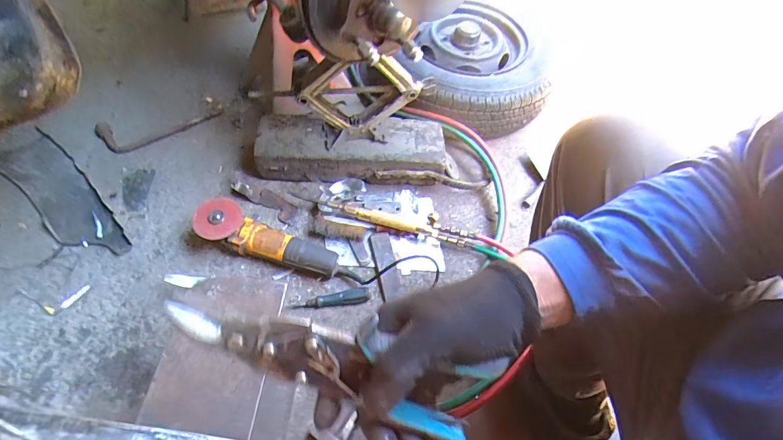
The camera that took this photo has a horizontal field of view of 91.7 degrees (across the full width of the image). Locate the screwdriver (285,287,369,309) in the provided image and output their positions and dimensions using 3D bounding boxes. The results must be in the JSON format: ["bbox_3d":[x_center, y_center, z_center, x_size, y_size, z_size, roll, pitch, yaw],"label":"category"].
[{"bbox_3d":[-0.121,0.155,0.733,0.154,0.025,0.024,-6,59,-8],"label":"screwdriver"}]

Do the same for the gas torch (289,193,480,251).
[{"bbox_3d":[-0.011,-0.002,0.841,0.405,0.062,0.043,14,59,4],"label":"gas torch"}]

